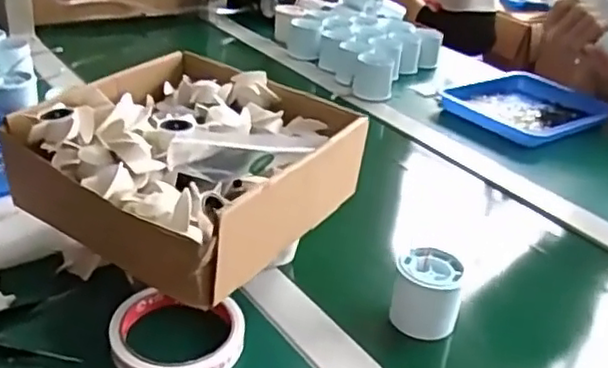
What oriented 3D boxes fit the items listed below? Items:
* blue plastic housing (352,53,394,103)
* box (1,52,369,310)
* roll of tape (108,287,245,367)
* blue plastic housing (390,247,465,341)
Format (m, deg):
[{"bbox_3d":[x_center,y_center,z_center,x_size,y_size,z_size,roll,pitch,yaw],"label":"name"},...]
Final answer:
[{"bbox_3d":[0.098,-0.151,0.934,0.053,0.056,0.048,7,29,3],"label":"blue plastic housing"},{"bbox_3d":[-0.081,-0.019,0.490,0.192,0.073,0.203,21,32,26],"label":"box"},{"bbox_3d":[-0.090,0.104,0.471,0.092,0.022,0.091,4,29,-2],"label":"roll of tape"},{"bbox_3d":[0.095,0.085,0.514,0.050,0.053,0.043,10,29,8],"label":"blue plastic housing"}]

